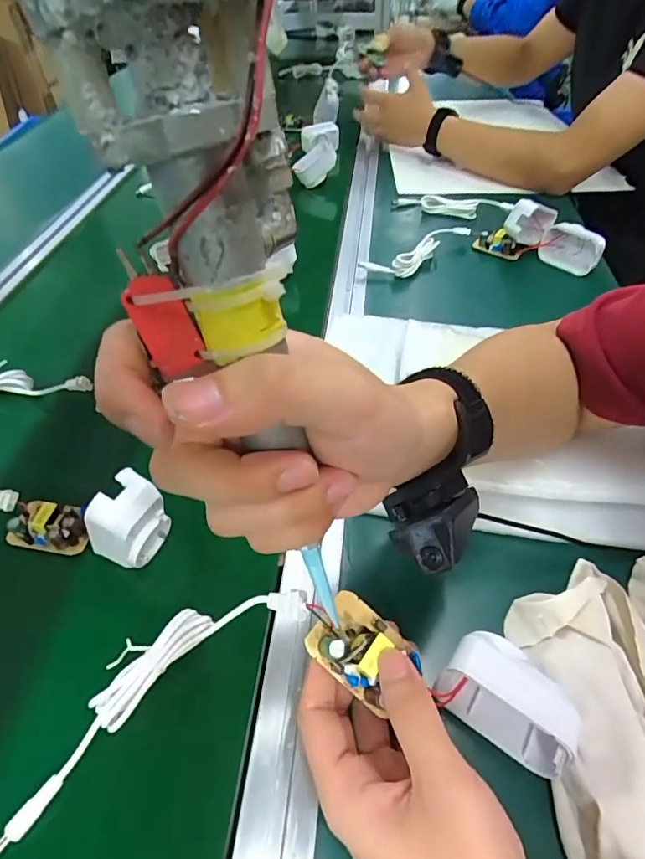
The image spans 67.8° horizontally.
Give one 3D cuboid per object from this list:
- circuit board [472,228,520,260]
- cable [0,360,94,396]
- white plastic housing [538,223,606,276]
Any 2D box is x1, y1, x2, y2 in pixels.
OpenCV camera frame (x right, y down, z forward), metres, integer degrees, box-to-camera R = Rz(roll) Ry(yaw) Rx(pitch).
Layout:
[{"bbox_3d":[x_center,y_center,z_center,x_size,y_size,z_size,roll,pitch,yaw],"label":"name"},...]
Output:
[{"bbox_3d":[0.225,-0.241,0.618,0.060,0.027,0.016,32,58,29],"label":"circuit board"},{"bbox_3d":[-0.320,-0.040,0.465,0.200,0.030,0.037,-7,48,-1],"label":"cable"},{"bbox_3d":[0.304,-0.221,0.585,0.069,0.047,0.027,34,59,30],"label":"white plastic housing"}]

